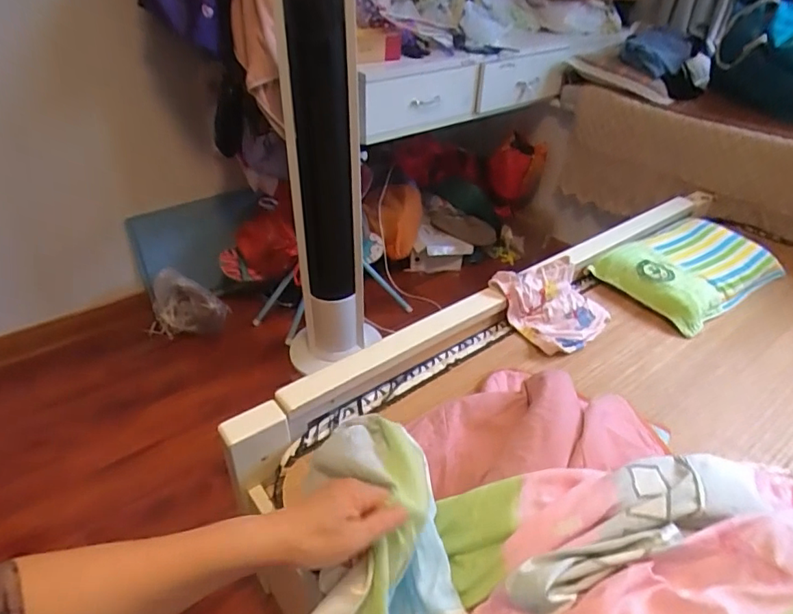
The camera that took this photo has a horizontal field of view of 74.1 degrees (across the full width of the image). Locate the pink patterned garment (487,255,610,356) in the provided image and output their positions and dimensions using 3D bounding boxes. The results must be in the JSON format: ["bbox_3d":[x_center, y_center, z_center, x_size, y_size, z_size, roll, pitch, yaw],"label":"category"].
[{"bbox_3d":[0.331,-0.011,1.102,0.215,0.094,0.195,-27,45,-32],"label":"pink patterned garment"}]

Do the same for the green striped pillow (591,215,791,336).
[{"bbox_3d":[0.704,-0.092,1.260,0.424,0.071,0.259,-23,43,-28],"label":"green striped pillow"}]

